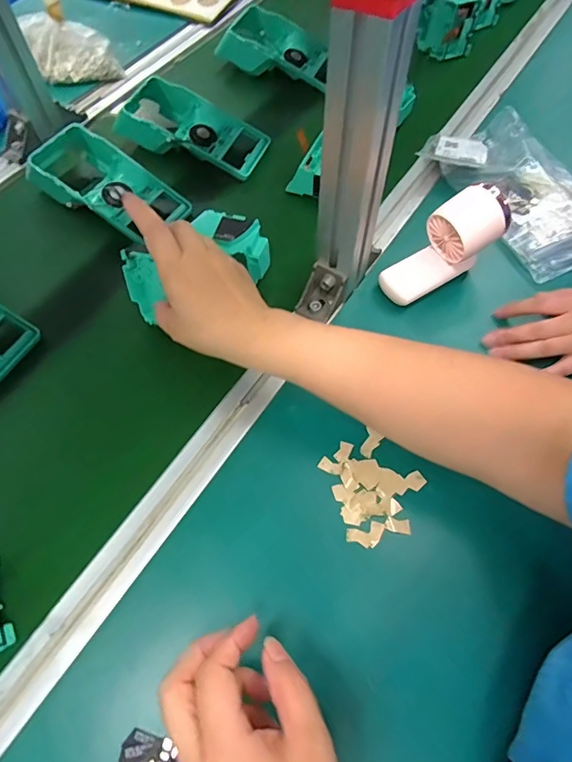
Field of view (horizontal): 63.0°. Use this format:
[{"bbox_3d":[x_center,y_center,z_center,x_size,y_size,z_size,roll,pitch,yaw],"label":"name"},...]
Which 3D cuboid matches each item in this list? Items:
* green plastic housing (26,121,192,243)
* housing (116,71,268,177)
[{"bbox_3d":[-0.206,-0.223,0.538,0.166,0.057,0.092,31,68,15],"label":"green plastic housing"},{"bbox_3d":[-0.114,-0.313,0.580,0.189,0.044,0.095,21,65,11],"label":"housing"}]

